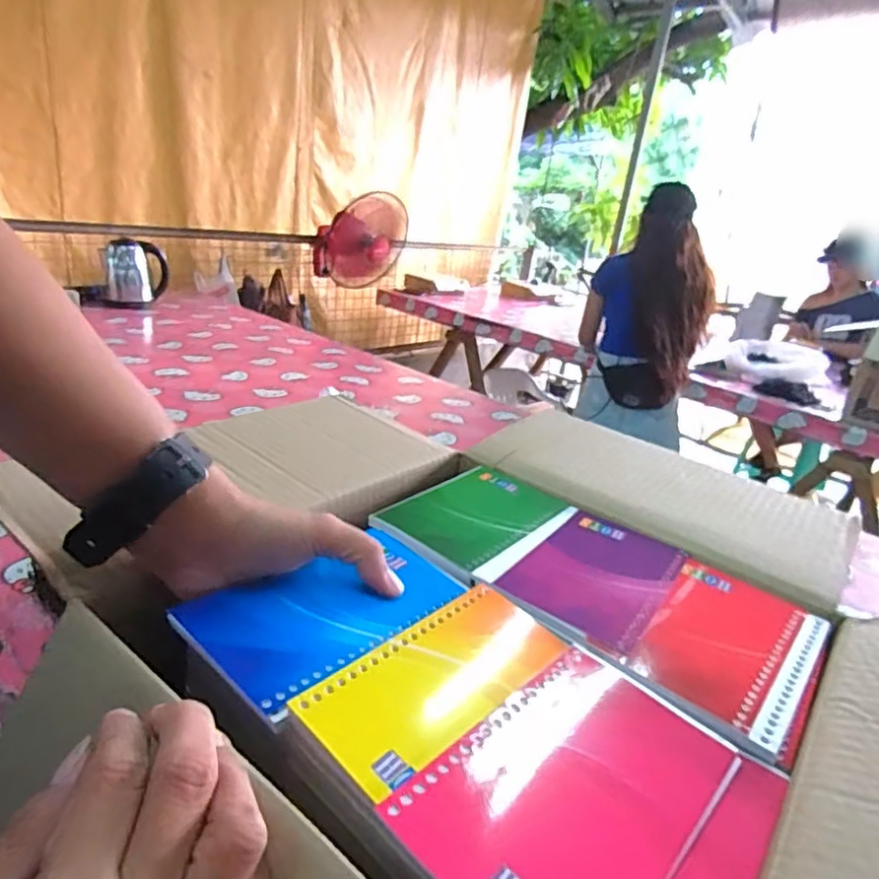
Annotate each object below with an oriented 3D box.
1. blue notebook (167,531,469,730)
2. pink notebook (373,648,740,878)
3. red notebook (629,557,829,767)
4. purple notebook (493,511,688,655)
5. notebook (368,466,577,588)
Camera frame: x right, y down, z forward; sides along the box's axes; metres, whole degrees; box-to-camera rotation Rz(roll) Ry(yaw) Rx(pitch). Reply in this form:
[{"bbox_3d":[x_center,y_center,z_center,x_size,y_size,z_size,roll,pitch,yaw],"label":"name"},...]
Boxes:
[{"bbox_3d":[-0.054,0.083,0.306,0.079,0.006,0.126,24,27,34],"label":"blue notebook"},{"bbox_3d":[0.051,0.128,0.229,0.077,0.007,0.129,26,28,37],"label":"pink notebook"},{"bbox_3d":[0.154,0.108,0.320,0.079,0.008,0.134,21,25,30],"label":"red notebook"},{"bbox_3d":[0.097,0.079,0.370,0.076,0.004,0.125,21,25,30],"label":"purple notebook"},{"bbox_3d":[0.027,0.052,0.413,0.092,0.006,0.136,21,25,30],"label":"notebook"}]

